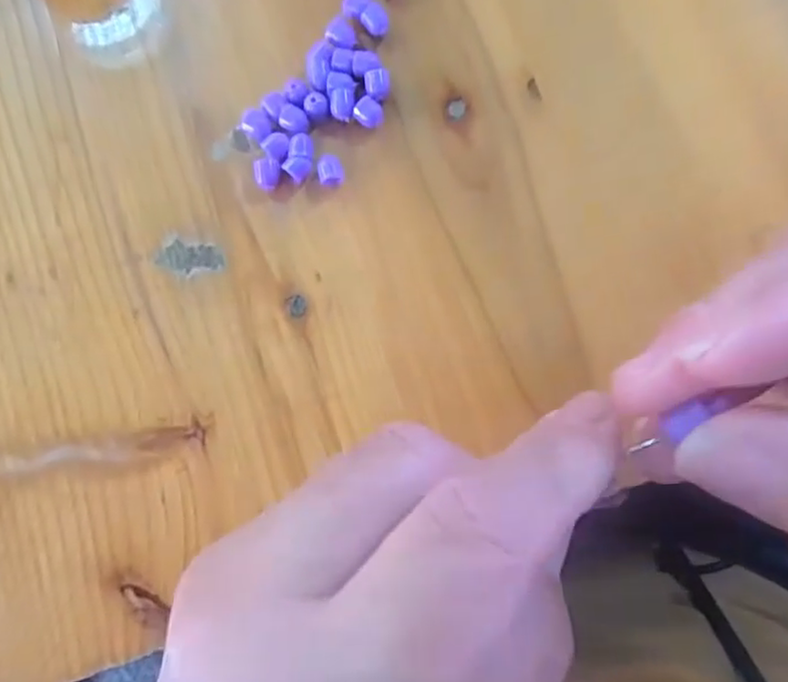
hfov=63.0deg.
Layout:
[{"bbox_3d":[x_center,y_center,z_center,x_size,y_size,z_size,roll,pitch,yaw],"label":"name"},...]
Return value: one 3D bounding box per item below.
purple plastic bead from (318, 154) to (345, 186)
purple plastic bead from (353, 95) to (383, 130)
[{"bbox_3d":[-0.021,-0.057,0.214,0.008,0.007,0.009,-6,83,7],"label":"purple plastic bead"},{"bbox_3d":[-0.008,-0.075,0.214,0.009,0.007,0.010,-24,81,4],"label":"purple plastic bead"}]

